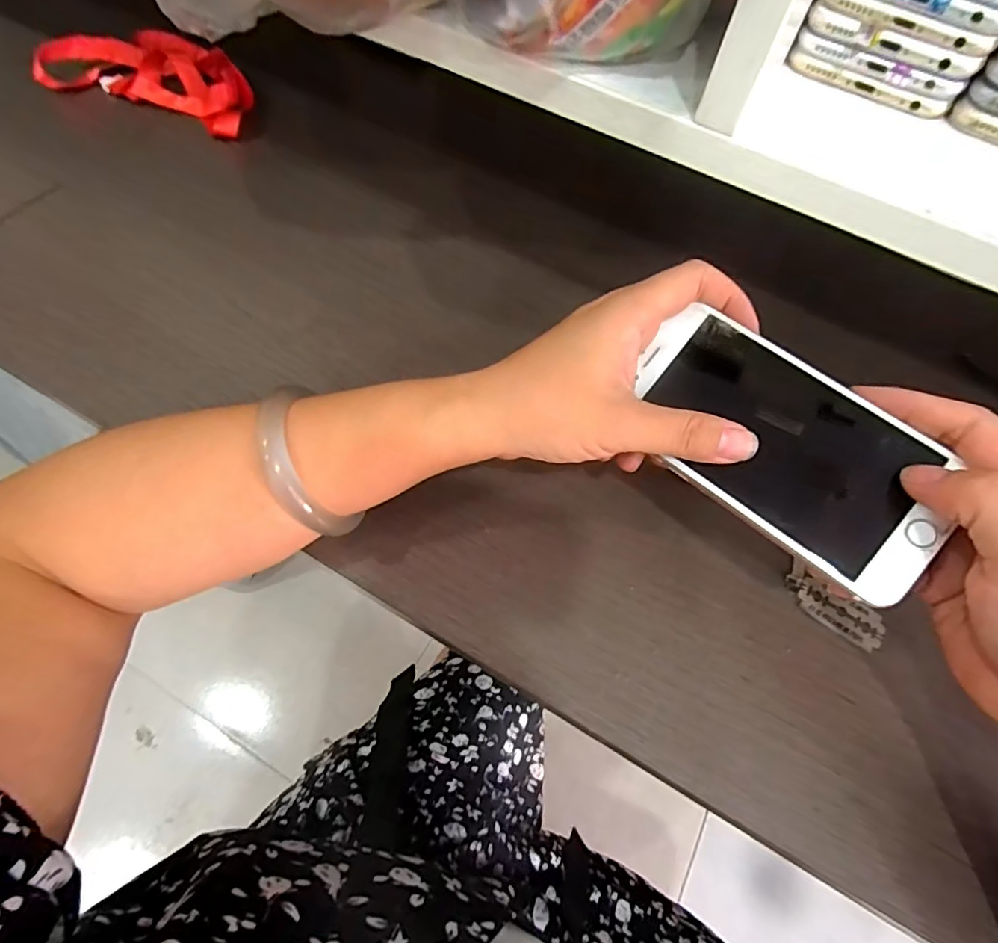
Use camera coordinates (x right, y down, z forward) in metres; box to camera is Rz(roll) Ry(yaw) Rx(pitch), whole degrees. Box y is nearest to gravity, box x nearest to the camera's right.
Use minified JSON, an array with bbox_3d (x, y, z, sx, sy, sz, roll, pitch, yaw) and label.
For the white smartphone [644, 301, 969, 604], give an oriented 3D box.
[{"bbox_3d":[0.114,-0.011,0.217,0.127,0.005,0.066,38,88,15],"label":"white smartphone"}]

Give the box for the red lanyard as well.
[{"bbox_3d":[-0.258,-0.302,0.410,0.156,0.031,0.076,18,64,5],"label":"red lanyard"}]

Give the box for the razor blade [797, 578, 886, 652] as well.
[{"bbox_3d":[0.168,0.068,0.261,0.040,0.004,0.021,31,66,12],"label":"razor blade"}]

